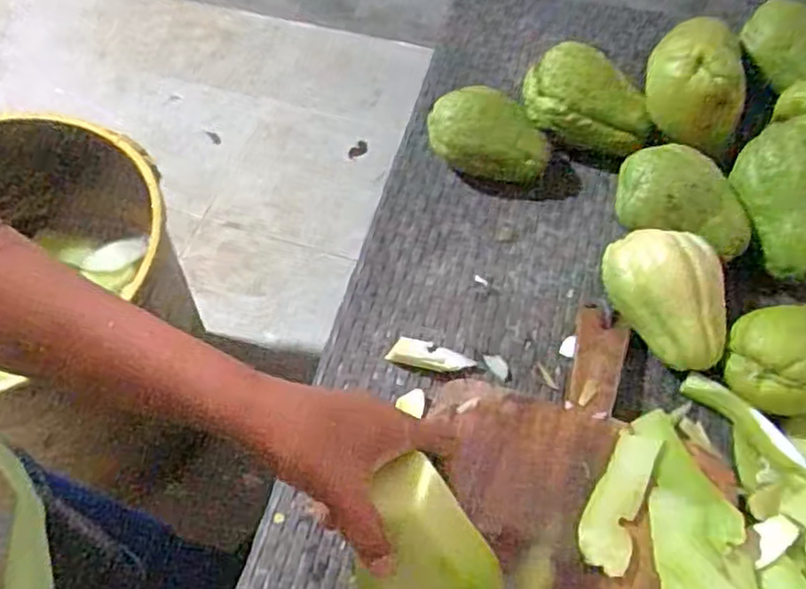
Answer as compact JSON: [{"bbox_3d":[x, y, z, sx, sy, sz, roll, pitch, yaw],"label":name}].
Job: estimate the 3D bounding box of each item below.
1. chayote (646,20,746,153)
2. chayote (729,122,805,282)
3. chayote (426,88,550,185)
[{"bbox_3d":[0.276,-0.208,0.651,0.086,0.098,0.085,14,58,8],"label":"chayote"},{"bbox_3d":[0.344,-0.086,0.629,0.082,0.072,0.133,8,99,26],"label":"chayote"},{"bbox_3d":[0.083,-0.159,0.669,0.120,0.062,0.072,11,58,6],"label":"chayote"}]

